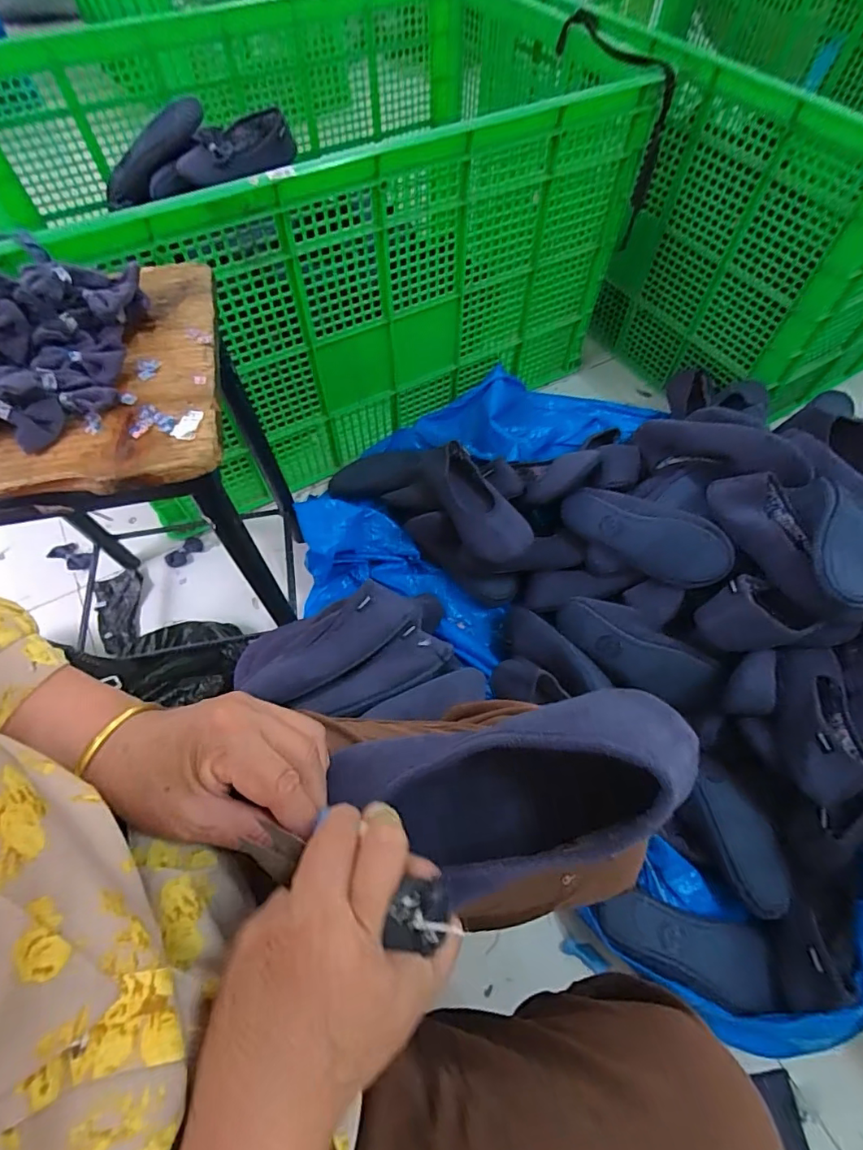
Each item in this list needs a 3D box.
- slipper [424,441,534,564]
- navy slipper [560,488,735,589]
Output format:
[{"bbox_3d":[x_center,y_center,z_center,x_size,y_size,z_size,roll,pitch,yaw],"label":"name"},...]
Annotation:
[{"bbox_3d":[0.066,-0.126,0.813,0.101,0.068,0.249,-23,64,-12],"label":"slipper"},{"bbox_3d":[0.337,-0.067,0.793,0.247,0.100,0.070,27,23,22],"label":"navy slipper"}]

